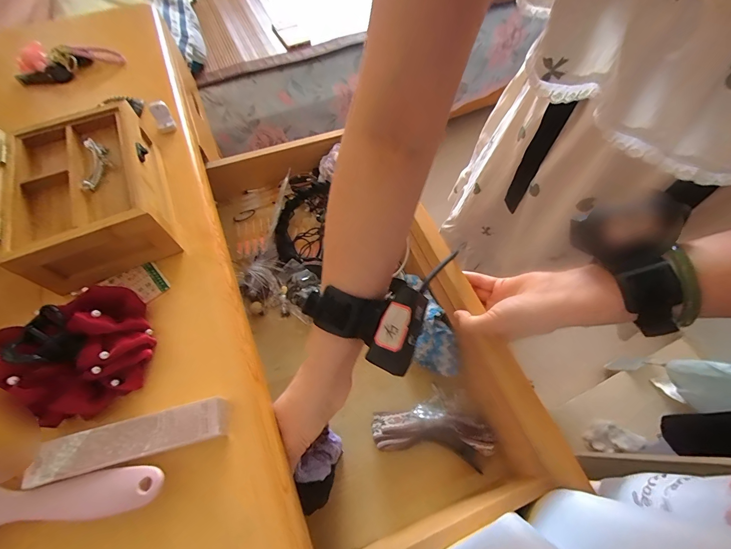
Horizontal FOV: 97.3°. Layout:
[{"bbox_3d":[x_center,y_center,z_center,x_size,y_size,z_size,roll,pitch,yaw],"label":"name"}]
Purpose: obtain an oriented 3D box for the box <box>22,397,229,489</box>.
[{"bbox_3d":[-0.175,0.126,0.247,0.137,0.024,0.027,-13,62,-6],"label":"box"}]

